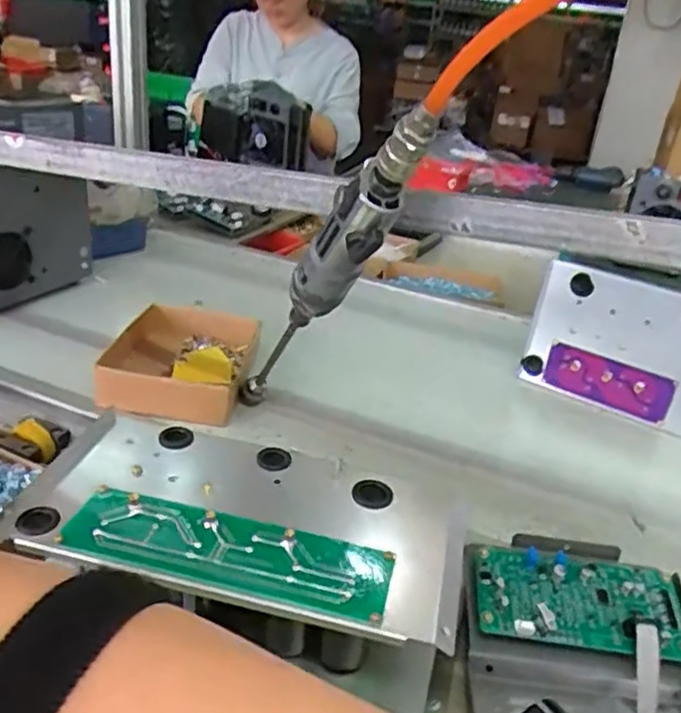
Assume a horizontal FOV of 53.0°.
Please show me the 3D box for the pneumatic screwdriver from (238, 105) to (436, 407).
[{"bbox_3d":[-0.025,-0.037,0.532,0.034,0.417,0.039,-6,69,-22],"label":"pneumatic screwdriver"}]

